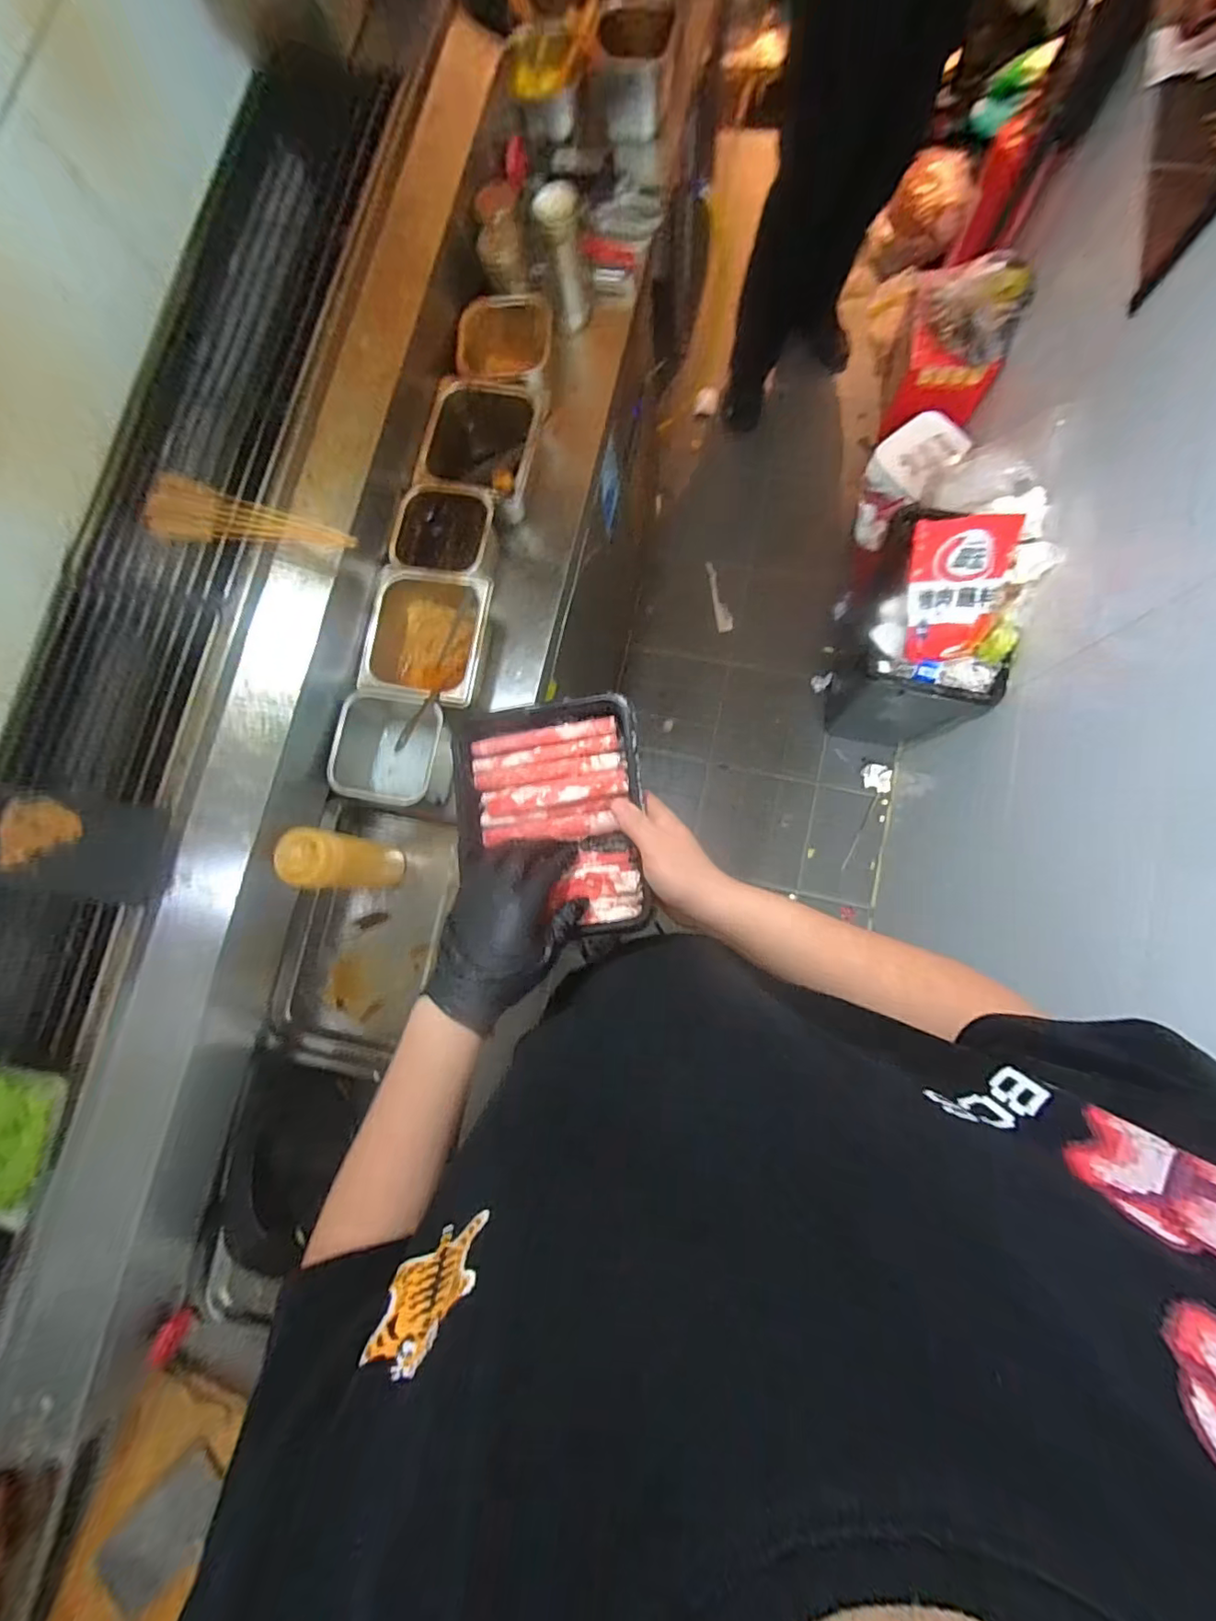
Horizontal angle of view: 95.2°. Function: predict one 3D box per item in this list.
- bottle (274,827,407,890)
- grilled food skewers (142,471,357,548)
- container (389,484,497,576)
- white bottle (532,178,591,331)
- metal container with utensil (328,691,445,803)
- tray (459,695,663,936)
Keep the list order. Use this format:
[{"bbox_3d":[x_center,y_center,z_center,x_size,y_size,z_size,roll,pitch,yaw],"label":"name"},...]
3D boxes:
[{"bbox_3d":[-0.329,0.067,0.696,0.068,0.186,0.067,10,81,4],"label":"bottle"},{"bbox_3d":[-0.418,-0.337,0.647,0.212,0.028,0.076,4,80,-15],"label":"grilled food skewers"},{"bbox_3d":[-0.226,-0.382,0.796,0.130,0.099,0.131,0,81,2],"label":"container"},{"bbox_3d":[-0.066,-0.814,0.824,0.067,0.156,0.057,-7,80,1],"label":"white bottle"},{"bbox_3d":[-0.291,-0.081,0.766,0.138,0.102,0.155,11,81,4],"label":"metal container with utensil"},{"bbox_3d":[-0.054,0.006,0.507,0.172,0.045,0.212,-7,80,1],"label":"tray"}]

